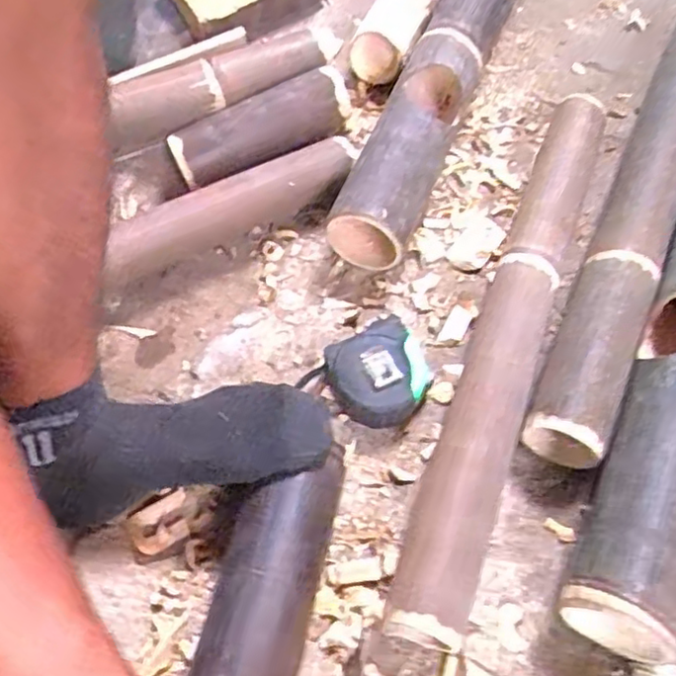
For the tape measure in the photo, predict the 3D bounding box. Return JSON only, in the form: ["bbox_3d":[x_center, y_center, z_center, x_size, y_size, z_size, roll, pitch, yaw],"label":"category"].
[{"bbox_3d":[0.030,0.032,0.552,0.085,0.042,0.078,-24,63,-14],"label":"tape measure"}]

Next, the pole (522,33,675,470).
[{"bbox_3d":[0.294,-0.137,0.642,0.064,0.067,0.576,24,63,12],"label":"pole"}]

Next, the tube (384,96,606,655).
[{"bbox_3d":[0.151,-0.020,0.571,0.064,0.066,0.543,18,62,9],"label":"tube"}]

